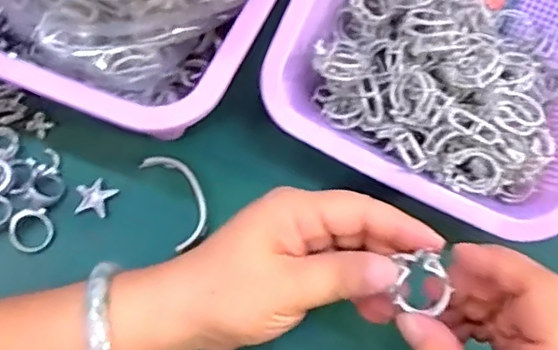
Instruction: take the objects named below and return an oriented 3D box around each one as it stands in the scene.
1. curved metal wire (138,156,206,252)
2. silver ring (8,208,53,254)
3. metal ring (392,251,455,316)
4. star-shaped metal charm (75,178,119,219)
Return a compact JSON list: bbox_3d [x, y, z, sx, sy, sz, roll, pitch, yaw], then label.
[{"bbox_3d":[-0.063,0.015,0.376,0.028,0.004,0.061,-25,83,-2],"label":"curved metal wire"},{"bbox_3d":[-0.147,0.033,0.355,0.025,0.006,0.025,2,66,-3],"label":"silver ring"},{"bbox_3d":[0.063,0.049,0.267,0.024,0.008,0.024,3,71,0],"label":"metal ring"},{"bbox_3d":[-0.112,0.014,0.366,0.022,0.004,0.023,10,66,0],"label":"star-shaped metal charm"}]

